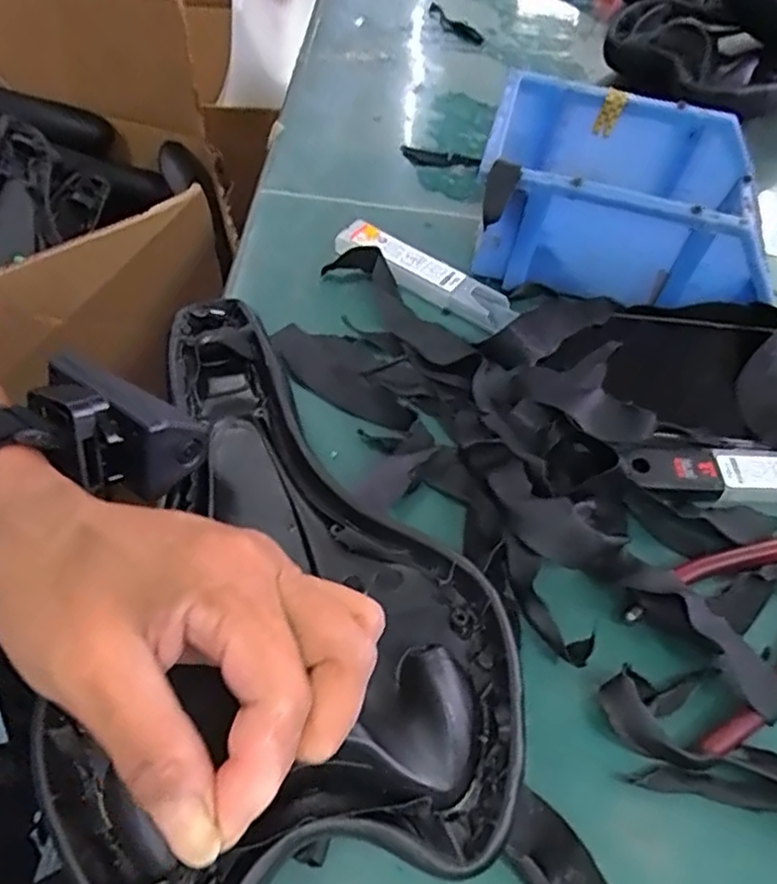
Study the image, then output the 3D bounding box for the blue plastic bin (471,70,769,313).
[{"bbox_3d":[0.139,-0.143,0.401,0.162,0.061,0.132,15,54,4],"label":"blue plastic bin"}]

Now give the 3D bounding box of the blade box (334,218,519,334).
[{"bbox_3d":[0.021,-0.102,0.405,0.115,0.007,0.028,31,56,16],"label":"blade box"}]

